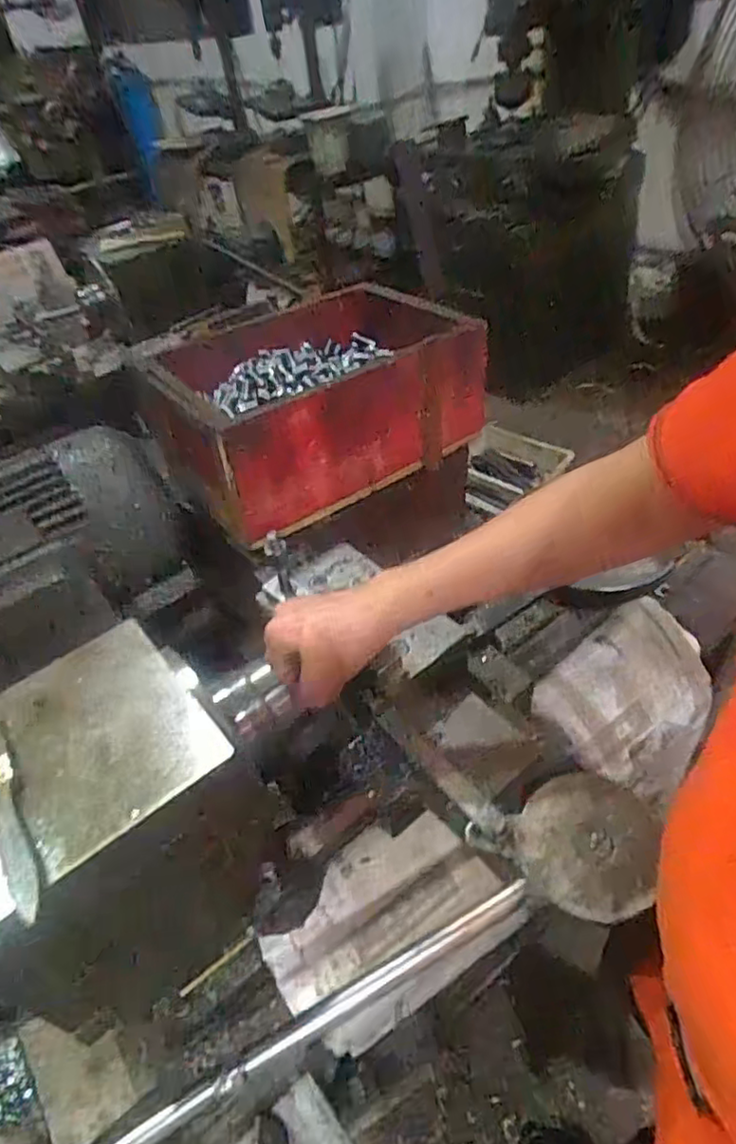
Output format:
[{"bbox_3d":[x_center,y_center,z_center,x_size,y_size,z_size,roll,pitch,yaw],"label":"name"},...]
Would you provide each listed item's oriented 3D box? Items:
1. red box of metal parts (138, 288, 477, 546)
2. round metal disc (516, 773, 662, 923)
[{"bbox_3d":[-0.069,-0.230,0.813,0.378,0.147,0.283,-33,49,-24],"label":"red box of metal parts"},{"bbox_3d":[0.155,0.191,0.453,0.091,0.010,0.098,-4,43,4],"label":"round metal disc"}]

